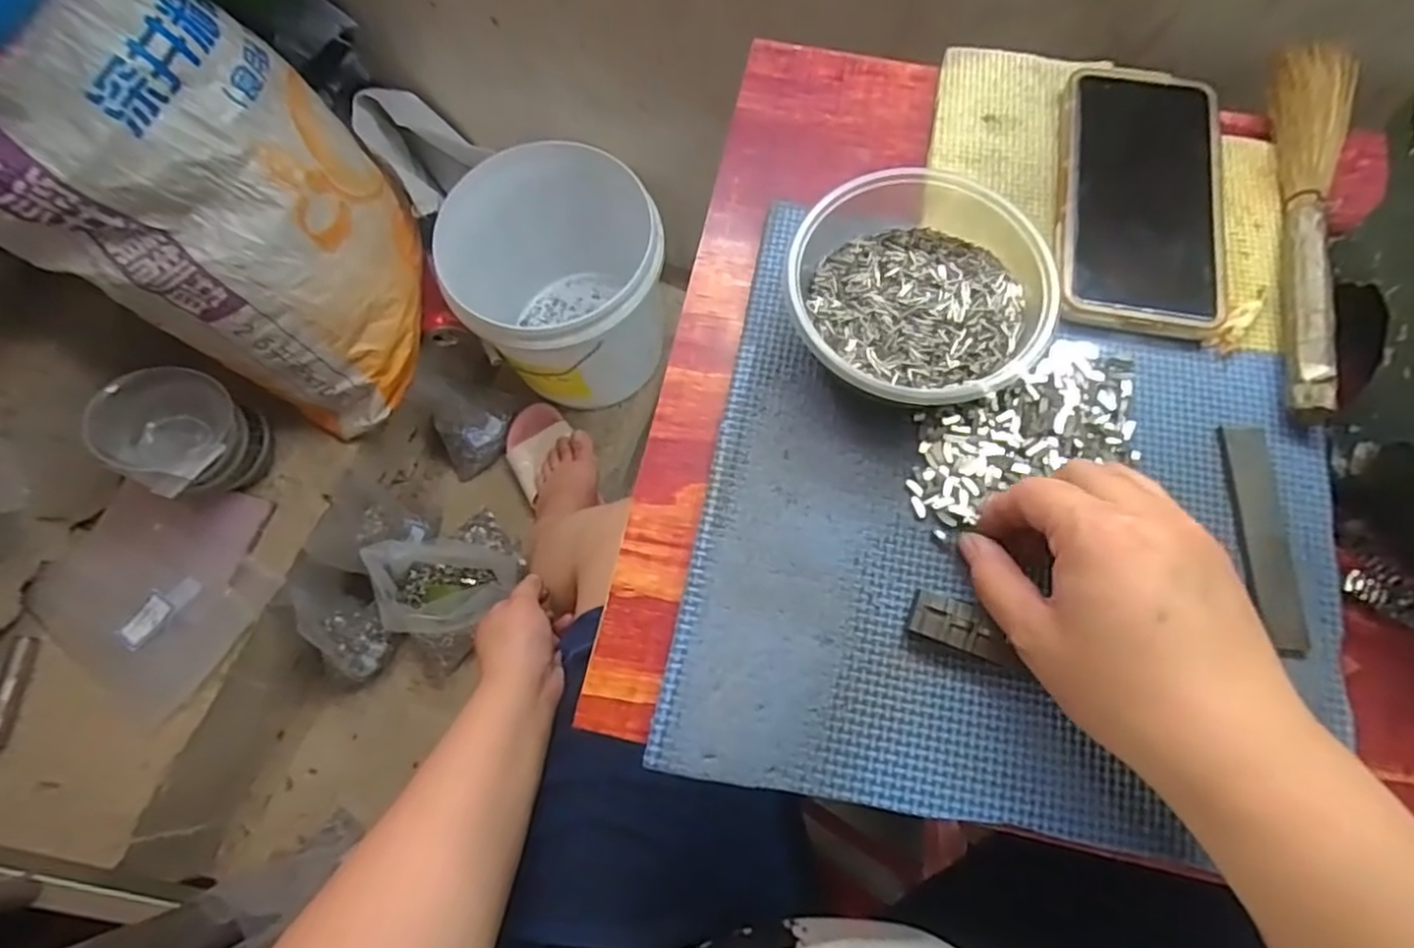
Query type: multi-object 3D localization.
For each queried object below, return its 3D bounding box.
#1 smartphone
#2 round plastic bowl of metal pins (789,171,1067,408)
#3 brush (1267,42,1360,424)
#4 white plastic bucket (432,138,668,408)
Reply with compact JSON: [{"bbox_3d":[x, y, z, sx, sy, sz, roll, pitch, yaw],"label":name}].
[{"bbox_3d":[0.221,-0.145,0.349,0.078,0.005,0.158,11,72,5],"label":"smartphone"},{"bbox_3d":[0.093,-0.081,0.315,0.115,0.046,0.105,0,71,1],"label":"round plastic bowl of metal pins"},{"bbox_3d":[0.299,-0.133,0.341,0.035,0.015,0.230,18,73,7],"label":"brush"},{"bbox_3d":[-0.193,-0.255,0.941,0.272,0.249,0.300,-25,73,-7],"label":"white plastic bucket"}]

